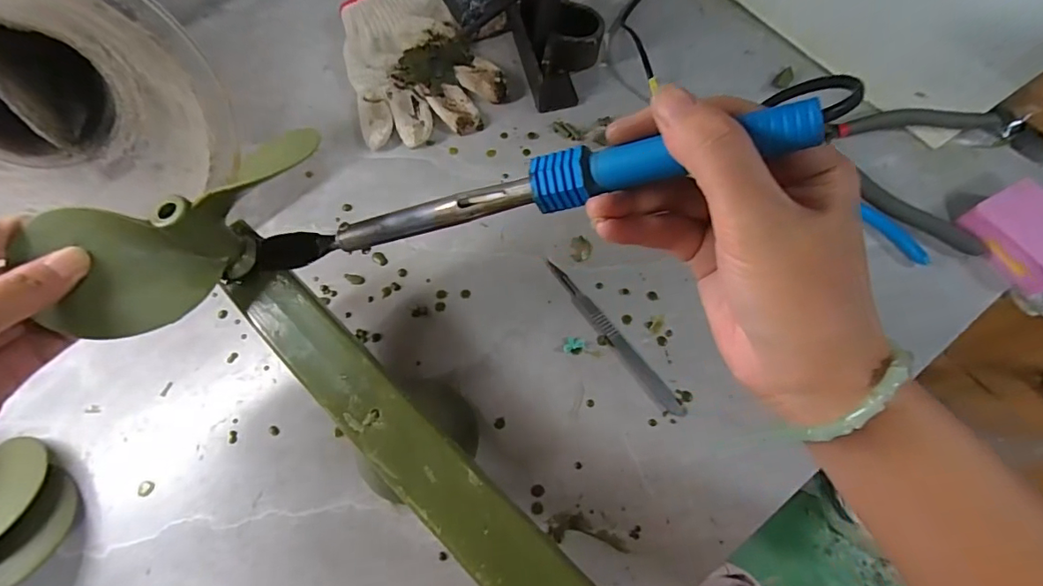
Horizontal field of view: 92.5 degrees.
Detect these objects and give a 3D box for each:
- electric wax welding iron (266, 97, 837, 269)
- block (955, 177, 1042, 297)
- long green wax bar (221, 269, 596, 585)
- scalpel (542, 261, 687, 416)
[{"bbox_3d":[-0.025,-0.040,0.237,0.287,0.021,0.017,-9,62,26],"label":"electric wax welding iron"},{"bbox_3d":[0.382,-0.043,0.373,0.065,0.023,0.075,-21,66,-8],"label":"block"},{"bbox_3d":[-0.057,0.073,0.243,0.264,0.006,0.034,40,72,18],"label":"long green wax bar"},{"bbox_3d":[0.064,0.029,0.358,0.013,0.004,0.143,-35,69,-14],"label":"scalpel"}]

